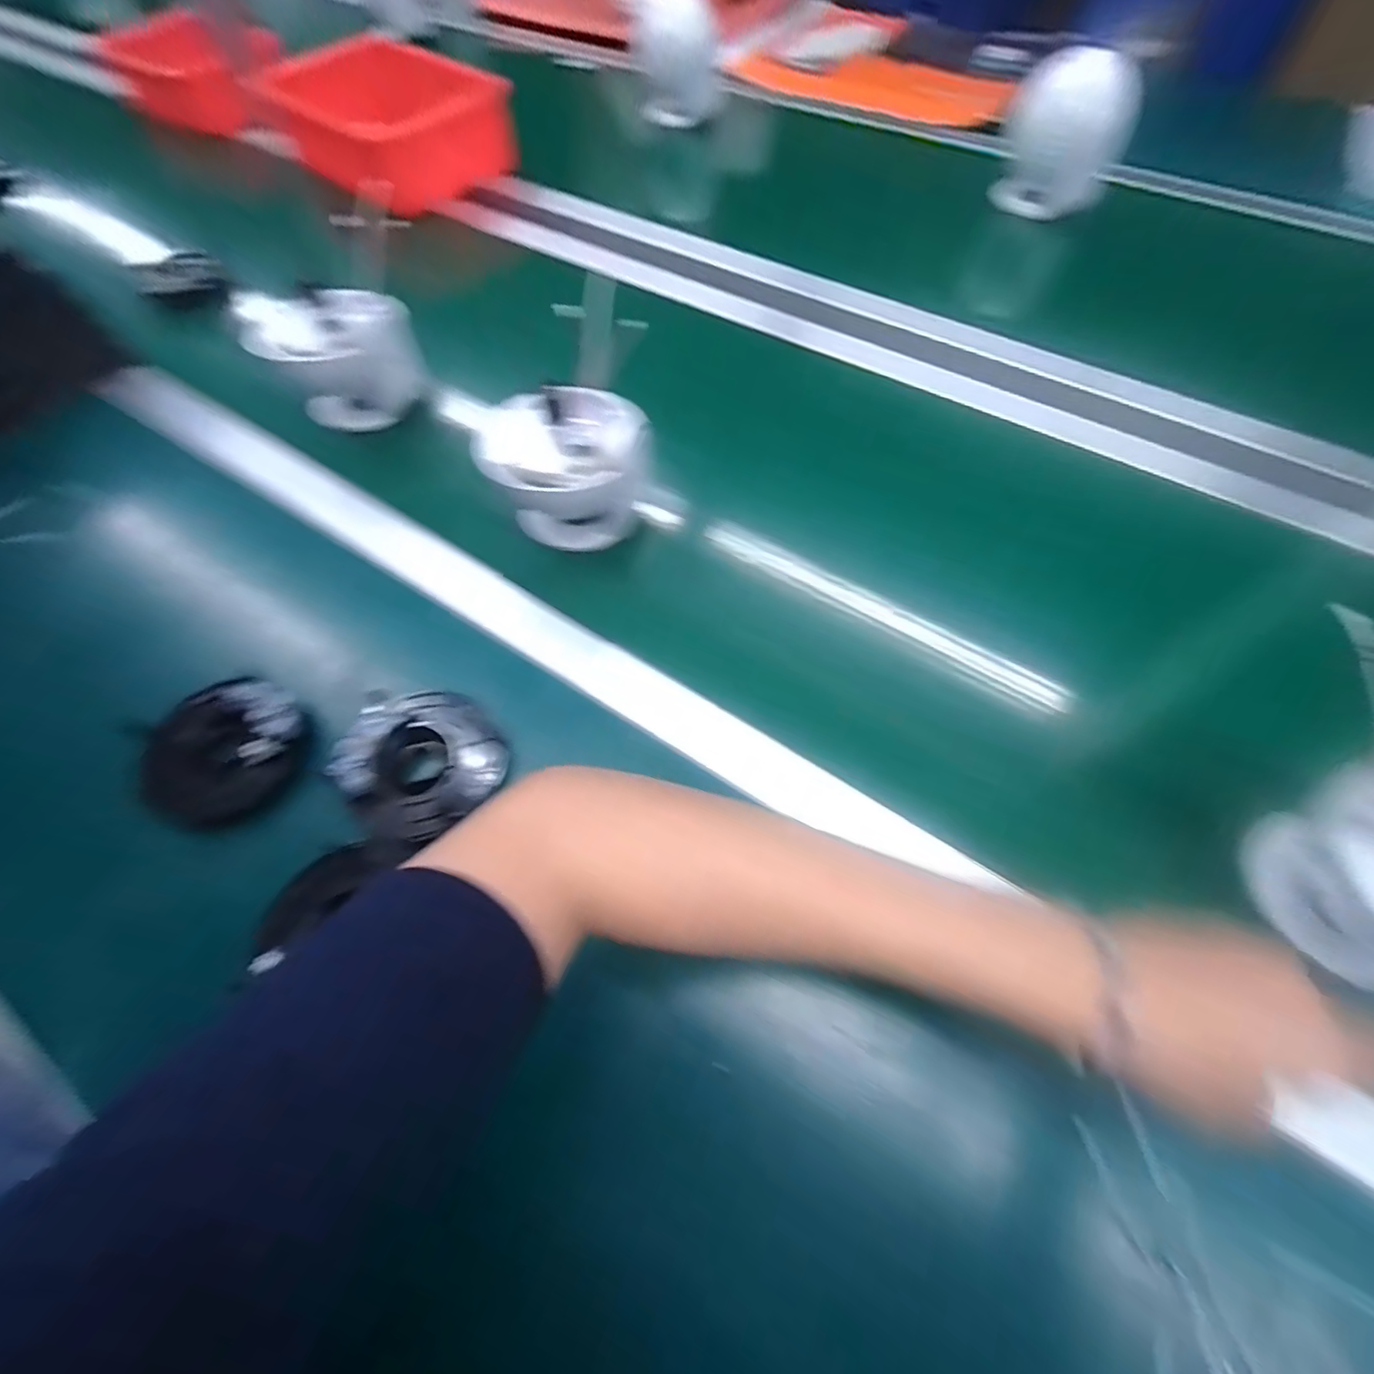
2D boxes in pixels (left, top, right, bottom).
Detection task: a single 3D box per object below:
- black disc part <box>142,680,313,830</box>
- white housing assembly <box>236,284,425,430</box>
[{"bbox_3d":[-0.311,0.043,0.390,0.094,0.028,0.096,-2,61,3],"label":"black disc part"},{"bbox_3d":[-0.314,-0.306,0.533,0.123,0.121,0.063,-35,65,-14],"label":"white housing assembly"}]

